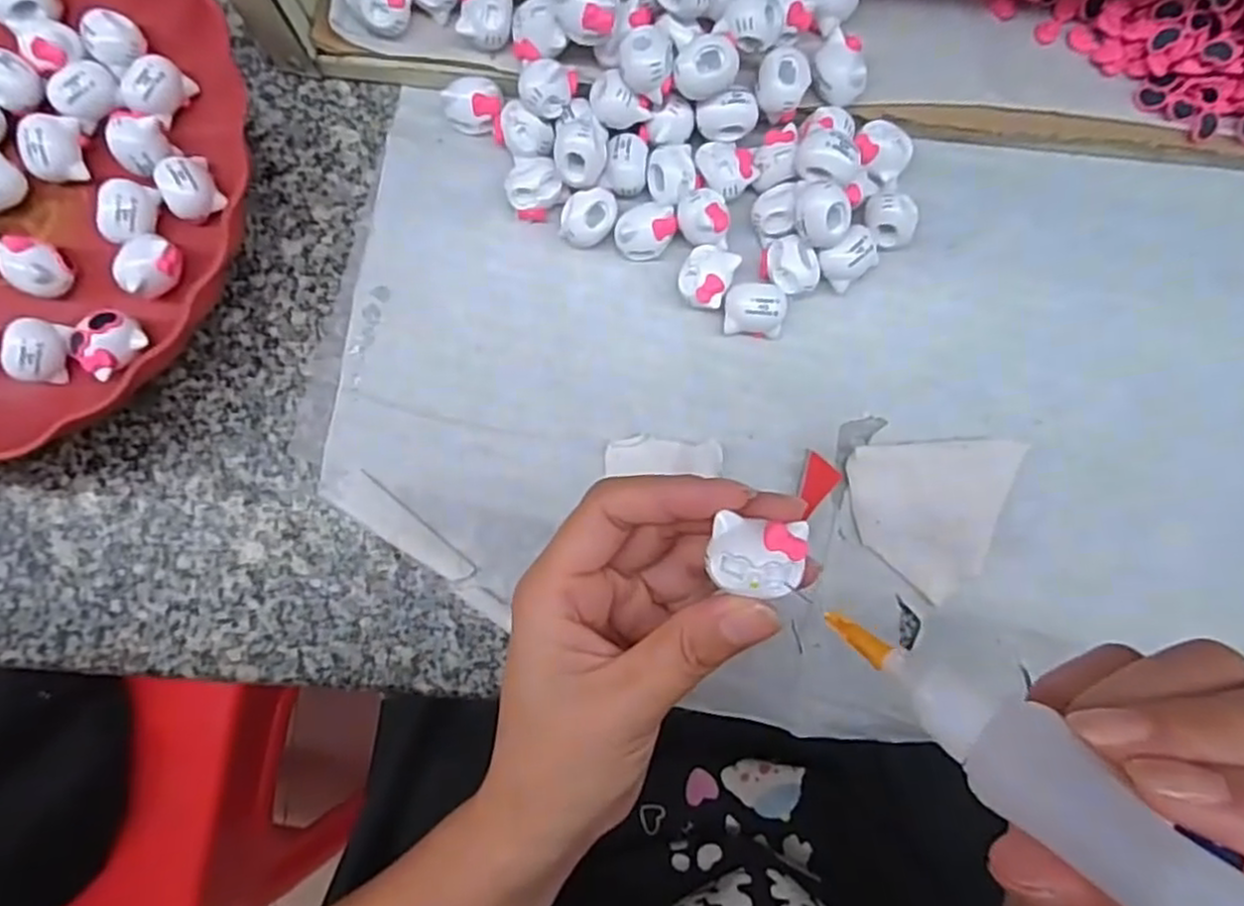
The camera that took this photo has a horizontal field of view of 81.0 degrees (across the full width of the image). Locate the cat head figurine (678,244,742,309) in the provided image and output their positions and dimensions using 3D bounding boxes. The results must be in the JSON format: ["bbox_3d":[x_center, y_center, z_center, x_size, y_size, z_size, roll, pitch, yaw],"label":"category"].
[{"bbox_3d":[0.035,-0.073,0.304,0.021,0.018,0.025,24,84,2],"label":"cat head figurine"}]

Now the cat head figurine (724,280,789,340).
[{"bbox_3d":[0.056,-0.060,0.304,0.025,0.019,0.021,1,84,0],"label":"cat head figurine"}]

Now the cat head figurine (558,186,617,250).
[{"bbox_3d":[-0.014,-0.098,0.305,0.023,0.018,0.020,0,84,0],"label":"cat head figurine"}]

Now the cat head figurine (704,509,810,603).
[{"bbox_3d":[0.036,0.027,0.189,0.023,0.008,0.019,7,84,0],"label":"cat head figurine"}]

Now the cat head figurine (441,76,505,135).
[{"bbox_3d":[-0.063,-0.149,0.310,0.024,0.017,0.019,-15,84,-2],"label":"cat head figurine"}]

